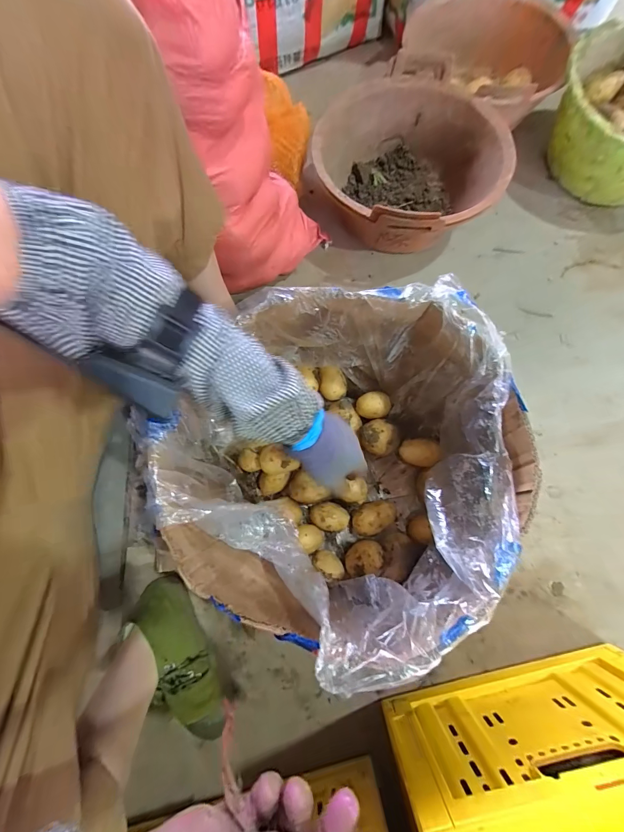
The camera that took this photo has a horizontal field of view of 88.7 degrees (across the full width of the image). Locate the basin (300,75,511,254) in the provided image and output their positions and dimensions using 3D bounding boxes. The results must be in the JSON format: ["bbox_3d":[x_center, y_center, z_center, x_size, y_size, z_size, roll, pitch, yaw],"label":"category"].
[{"bbox_3d":[0.191,-0.512,0.686,0.393,0.161,0.373,2,76,1],"label":"basin"}]

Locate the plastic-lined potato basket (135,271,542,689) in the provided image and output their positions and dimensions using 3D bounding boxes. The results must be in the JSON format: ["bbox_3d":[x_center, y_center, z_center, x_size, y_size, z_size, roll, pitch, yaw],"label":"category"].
[{"bbox_3d":[0.038,0.072,0.485,0.431,0.279,0.420,-4,76,0],"label":"plastic-lined potato basket"}]

